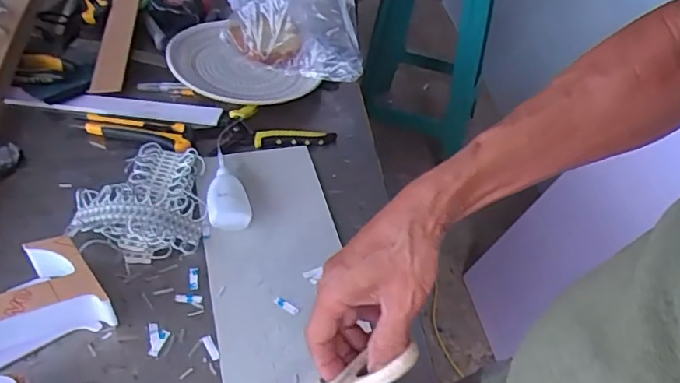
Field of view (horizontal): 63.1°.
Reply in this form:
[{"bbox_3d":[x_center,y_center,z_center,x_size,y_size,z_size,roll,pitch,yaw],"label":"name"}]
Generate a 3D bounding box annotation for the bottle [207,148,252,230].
[{"bbox_3d":[-0.131,-0.008,0.612,0.043,0.032,0.121,-12,48,-17],"label":"bottle"}]

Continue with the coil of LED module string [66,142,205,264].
[{"bbox_3d":[-0.209,0.002,0.595,0.130,0.034,0.152,1,45,-4],"label":"coil of LED module string"}]

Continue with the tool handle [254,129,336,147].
[{"bbox_3d":[-0.056,-0.069,0.694,0.101,0.017,0.023,-5,46,-10],"label":"tool handle"}]

